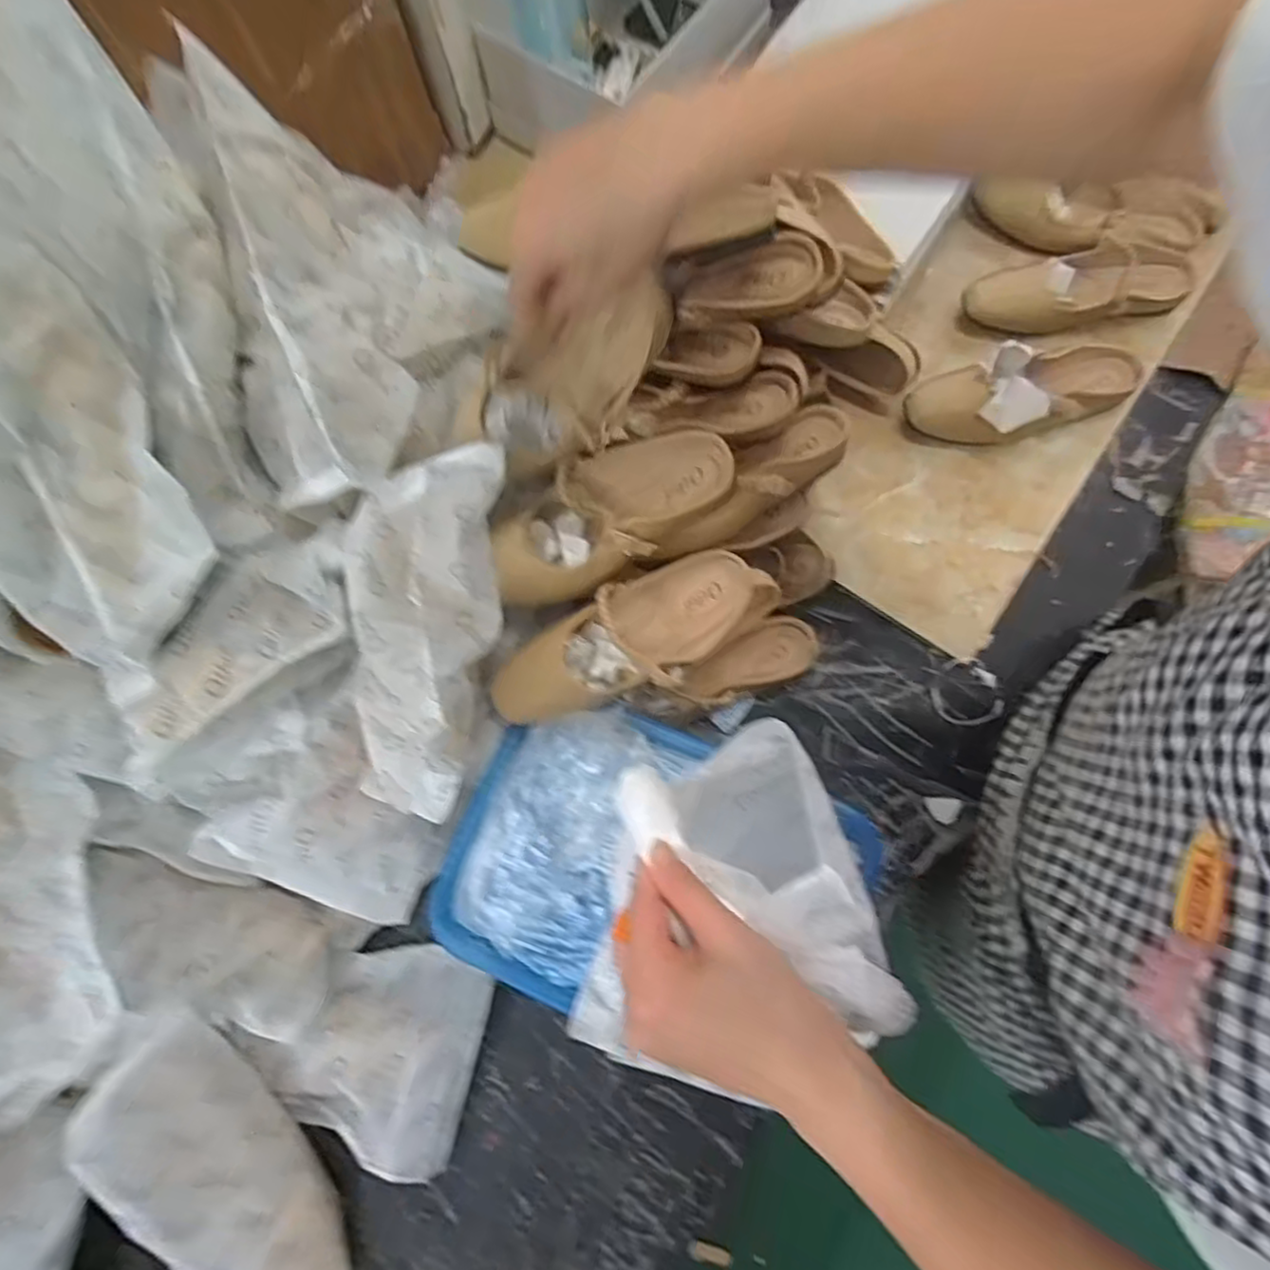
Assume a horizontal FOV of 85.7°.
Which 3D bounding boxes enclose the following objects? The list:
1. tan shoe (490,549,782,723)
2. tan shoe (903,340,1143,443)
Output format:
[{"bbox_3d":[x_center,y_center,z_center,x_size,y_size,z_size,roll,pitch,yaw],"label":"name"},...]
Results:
[{"bbox_3d":[-0.007,0.000,0.571,0.235,0.065,0.092,-22,99,-6],"label":"tan shoe"},{"bbox_3d":[0.400,-0.248,0.687,0.238,0.069,0.085,-15,75,-2],"label":"tan shoe"}]

